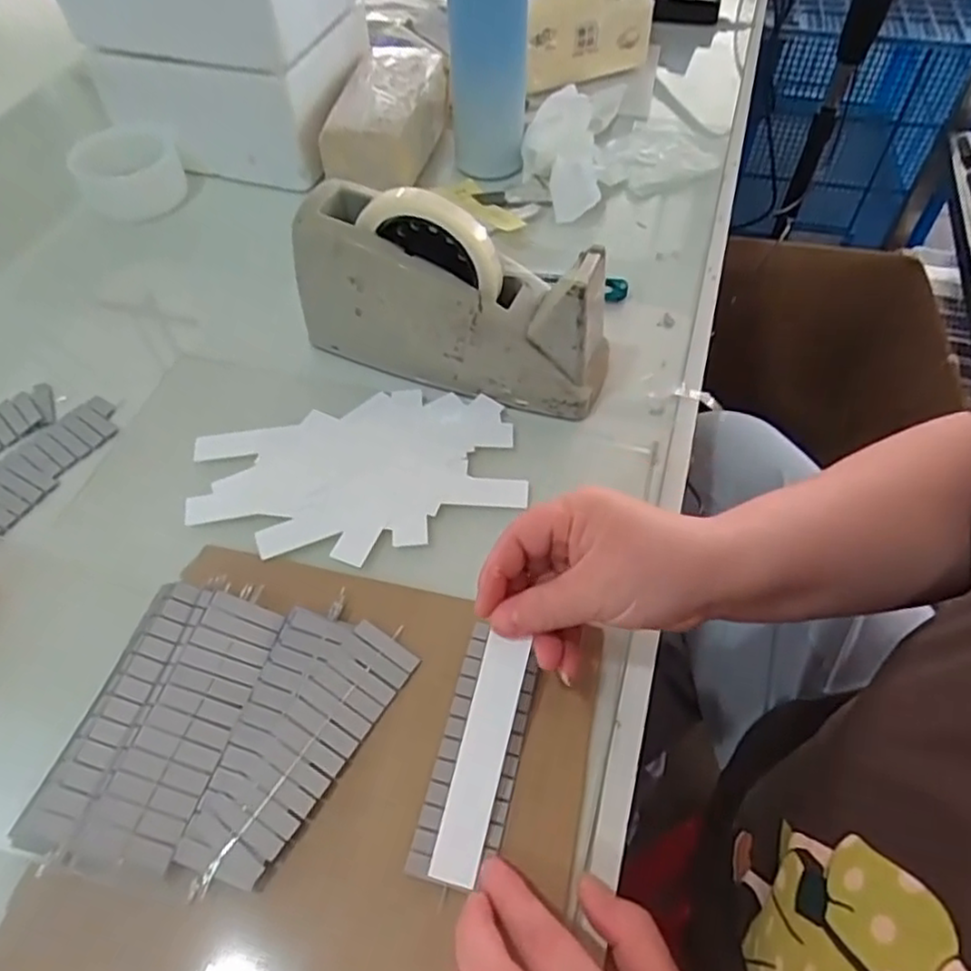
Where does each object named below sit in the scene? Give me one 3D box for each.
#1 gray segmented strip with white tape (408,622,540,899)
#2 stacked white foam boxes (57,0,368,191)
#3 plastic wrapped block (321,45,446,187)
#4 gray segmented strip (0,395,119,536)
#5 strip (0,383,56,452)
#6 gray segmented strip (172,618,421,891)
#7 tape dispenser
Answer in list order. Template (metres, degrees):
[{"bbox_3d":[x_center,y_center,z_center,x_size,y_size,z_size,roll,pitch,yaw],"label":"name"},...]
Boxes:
[{"bbox_3d":[-0.003,0.130,0.346,0.039,0.004,0.117,11,56,10],"label":"gray segmented strip with white tape"},{"bbox_3d":[-0.226,-0.403,0.615,0.201,0.199,0.161,9,56,8],"label":"stacked white foam boxes"},{"bbox_3d":[-0.086,-0.334,0.640,0.082,0.068,0.143,14,57,11],"label":"plastic wrapped block"},{"bbox_3d":[-0.293,-0.015,0.463,0.049,0.009,0.117,27,60,19],"label":"gray segmented strip"},{"bbox_3d":[-0.328,-0.045,0.483,0.065,0.004,0.043,-39,62,-23],"label":"strip"},{"bbox_3d":[-0.087,0.127,0.343,0.039,0.004,0.132,32,57,11],"label":"gray segmented strip"},{"bbox_3d":[-0.020,-0.129,0.467,0.212,0.116,0.068,17,57,13],"label":"tape dispenser"}]

